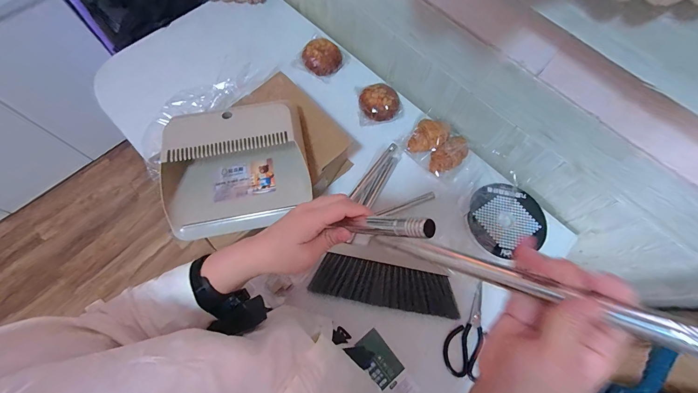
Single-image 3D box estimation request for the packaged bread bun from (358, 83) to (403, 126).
[{"bbox_3d":[0.082,-0.237,0.781,0.111,0.047,0.089,-5,69,-4],"label":"packaged bread bun"}]

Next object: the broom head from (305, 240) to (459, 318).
[{"bbox_3d":[0.076,0.163,0.633,0.285,0.027,0.121,11,69,2],"label":"broom head"}]

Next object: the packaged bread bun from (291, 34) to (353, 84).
[{"bbox_3d":[-0.074,-0.386,0.839,0.129,0.048,0.123,31,71,9],"label":"packaged bread bun"}]

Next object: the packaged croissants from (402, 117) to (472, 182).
[{"bbox_3d":[0.221,-0.132,0.738,0.154,0.042,0.136,39,72,12],"label":"packaged croissants"}]

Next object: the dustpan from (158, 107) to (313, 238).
[{"bbox_3d":[-0.220,-0.050,0.589,0.257,0.106,0.225,-8,69,-5],"label":"dustpan"}]

